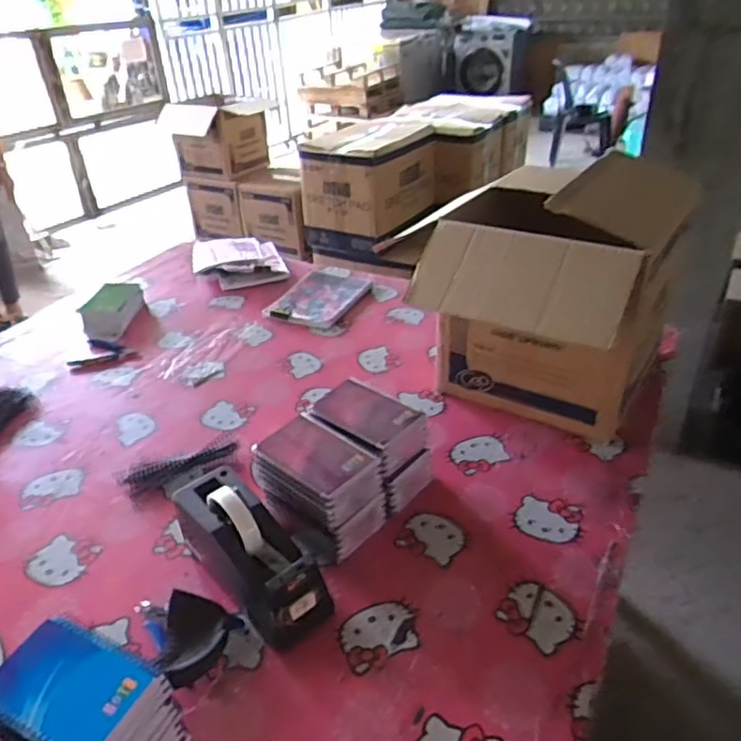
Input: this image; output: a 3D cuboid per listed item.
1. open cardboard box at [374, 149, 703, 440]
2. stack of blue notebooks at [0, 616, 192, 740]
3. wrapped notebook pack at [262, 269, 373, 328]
[{"bbox_3d":[0.244,-0.072,0.901,0.275,0.320,0.306,22,40,30],"label":"open cardboard box"},{"bbox_3d":[-0.252,0.307,0.546,0.140,0.108,0.097,15,37,23],"label":"stack of blue notebooks"},{"bbox_3d":[-0.108,-0.159,1.330,0.161,0.025,0.222,15,37,23],"label":"wrapped notebook pack"}]

